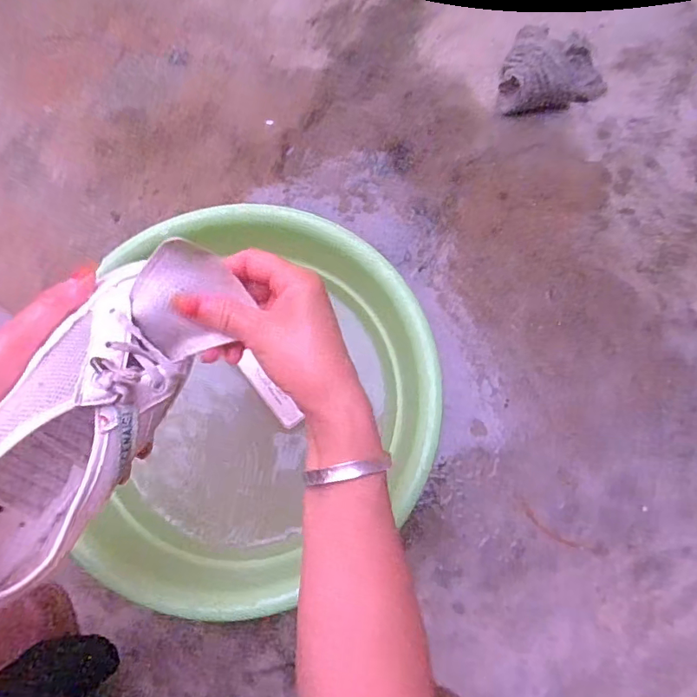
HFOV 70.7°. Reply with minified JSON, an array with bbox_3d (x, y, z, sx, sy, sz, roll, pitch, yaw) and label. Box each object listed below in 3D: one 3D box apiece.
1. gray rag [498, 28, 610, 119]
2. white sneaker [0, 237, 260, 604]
[{"bbox_3d":[0.277,-0.387,0.664,0.154,0.055,0.123,-7,76,0],"label":"gray rag"},{"bbox_3d":[-0.141,0.029,0.262,0.076,0.080,0.206,25,64,8],"label":"white sneaker"}]

